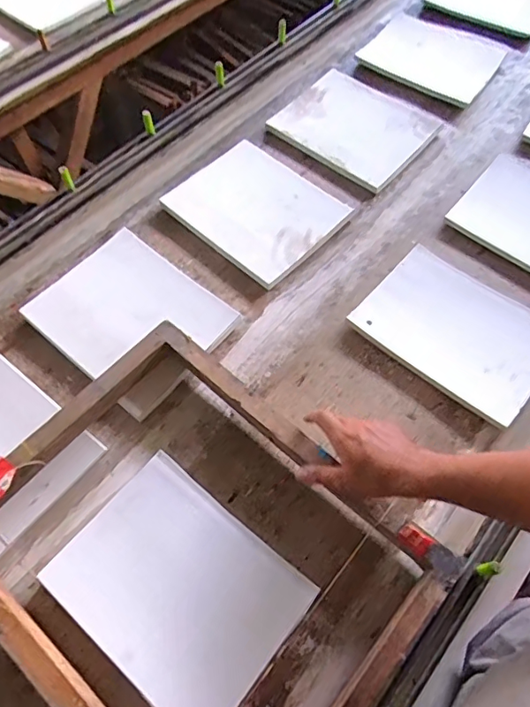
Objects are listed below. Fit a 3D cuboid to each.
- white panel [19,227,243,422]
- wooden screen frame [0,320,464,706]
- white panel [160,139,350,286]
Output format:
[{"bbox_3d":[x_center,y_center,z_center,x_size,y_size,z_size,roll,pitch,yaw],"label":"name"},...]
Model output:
[{"bbox_3d":[-0.209,-0.061,0.789,0.268,0.019,0.219,38,68,15],"label":"white panel"},{"bbox_3d":[-0.086,0.235,0.597,0.506,0.060,0.400,36,67,15],"label":"wooden screen frame"},{"bbox_3d":[-0.008,-0.259,0.889,0.263,0.020,0.221,39,68,16],"label":"white panel"}]

